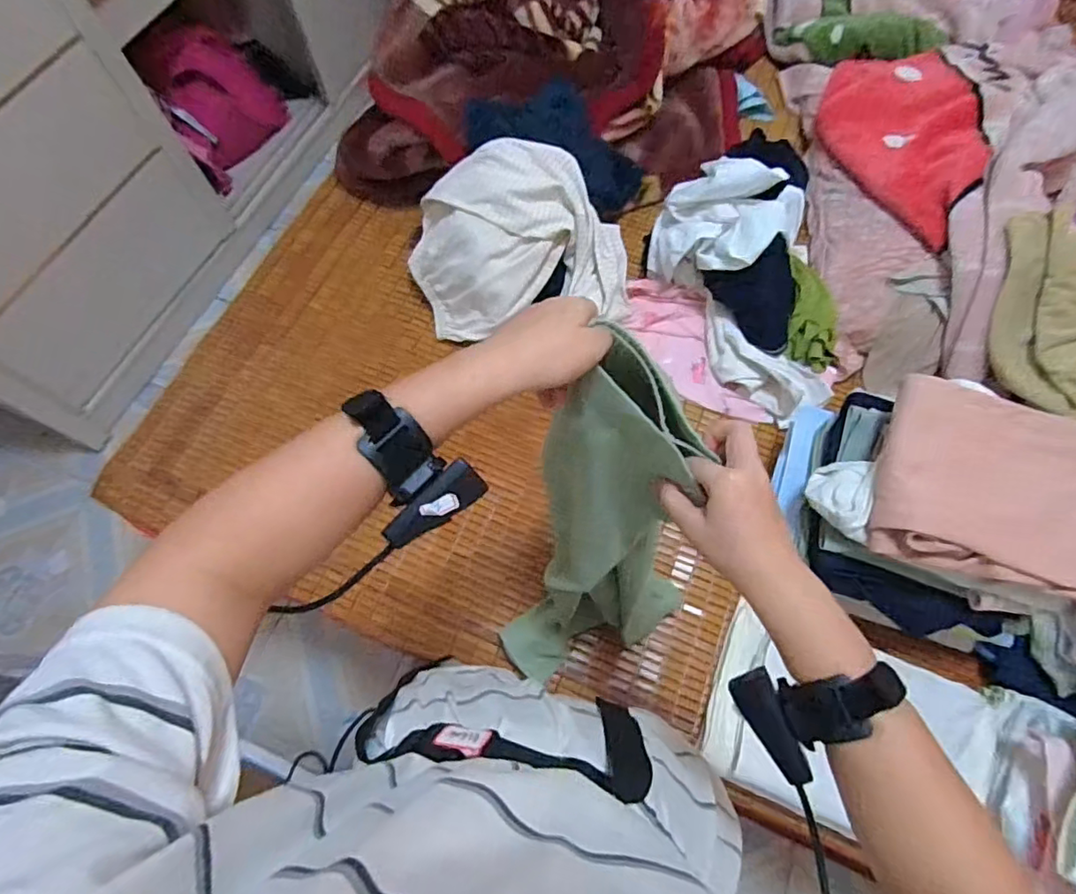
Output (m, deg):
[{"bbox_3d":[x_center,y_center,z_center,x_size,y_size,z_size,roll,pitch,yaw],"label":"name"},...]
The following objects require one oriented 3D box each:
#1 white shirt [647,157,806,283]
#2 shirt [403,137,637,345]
[{"bbox_3d":[0.317,-0.370,0.974,0.230,0.186,0.193,14,68,5],"label":"white shirt"},{"bbox_3d":[-0.033,-0.342,0.970,0.374,0.201,0.241,-3,68,-2],"label":"shirt"}]

